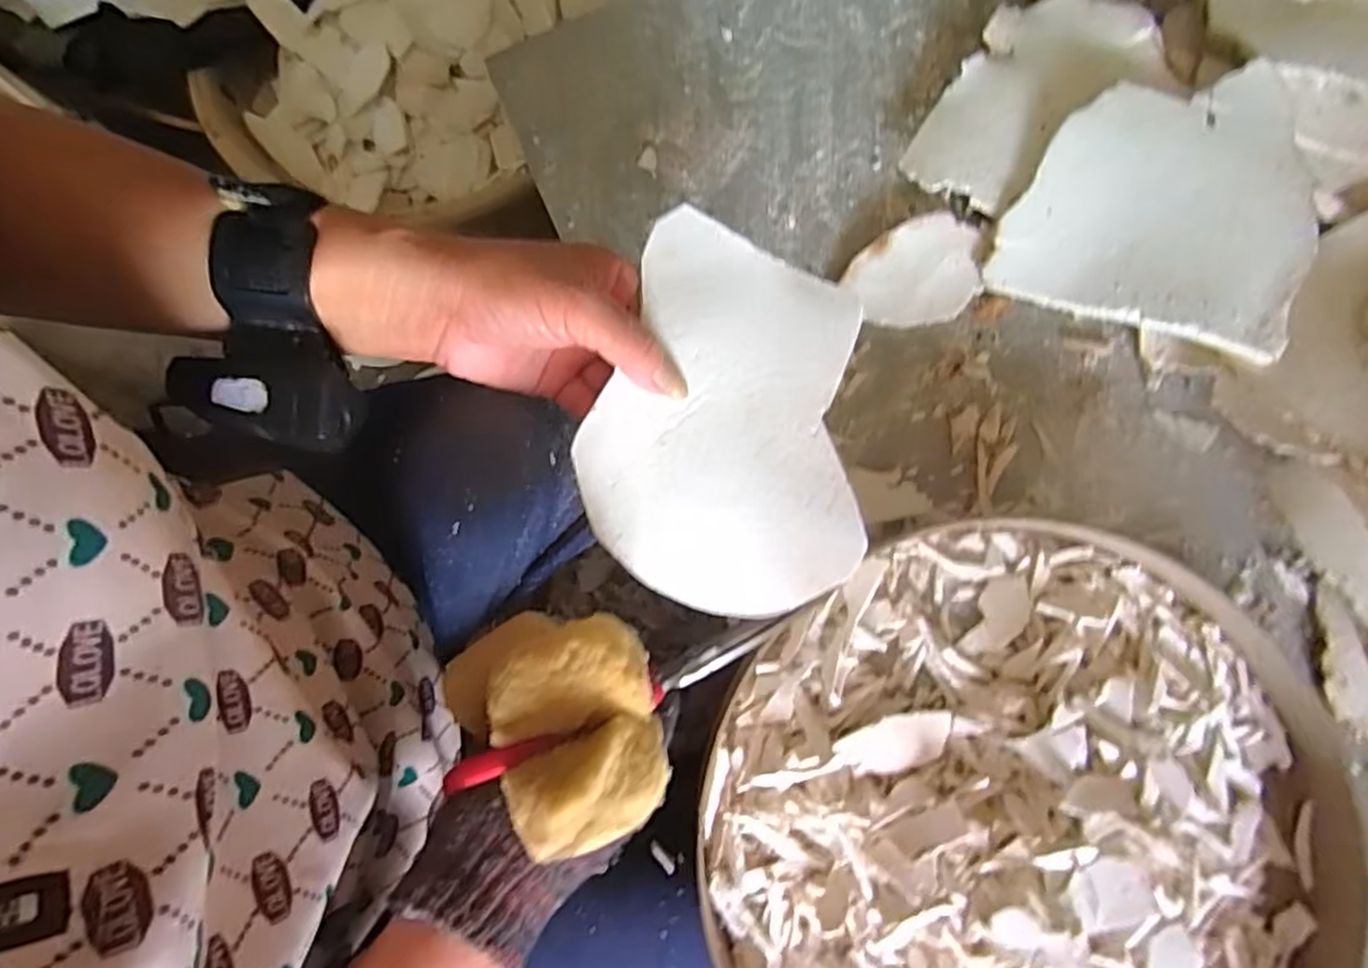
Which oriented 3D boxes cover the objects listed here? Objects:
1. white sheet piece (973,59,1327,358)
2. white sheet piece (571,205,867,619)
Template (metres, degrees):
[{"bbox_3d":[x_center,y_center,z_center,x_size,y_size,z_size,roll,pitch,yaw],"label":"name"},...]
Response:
[{"bbox_3d":[0.272,-0.163,0.406,0.149,0.015,0.156,22,87,12],"label":"white sheet piece"},{"bbox_3d":[0.019,-0.032,0.329,0.121,0.024,0.173,2,78,2],"label":"white sheet piece"}]

